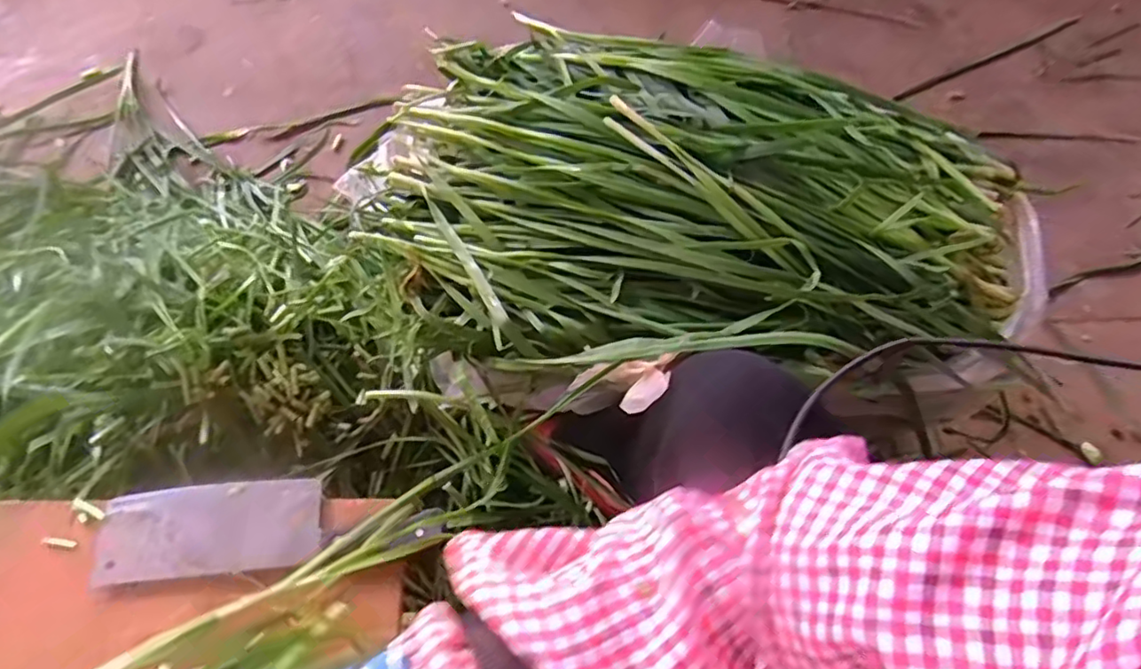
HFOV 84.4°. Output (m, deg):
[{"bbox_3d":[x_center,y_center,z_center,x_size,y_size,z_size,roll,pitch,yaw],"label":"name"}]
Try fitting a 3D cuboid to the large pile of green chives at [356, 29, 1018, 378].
[{"bbox_3d":[0.102,-0.146,0.578,0.586,0.105,0.392,3,69,0],"label":"large pile of green chives"}]

